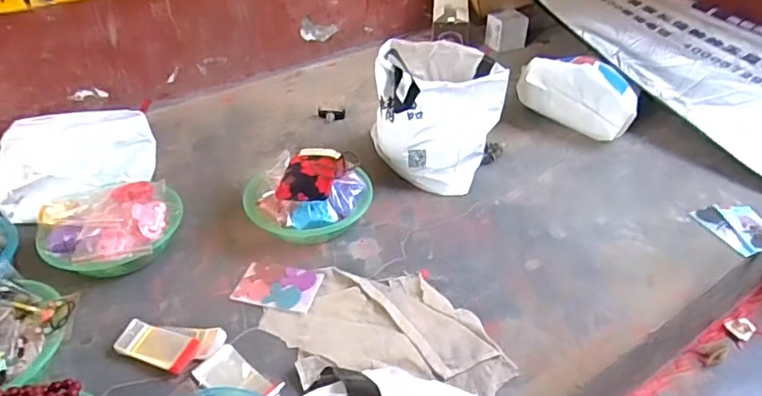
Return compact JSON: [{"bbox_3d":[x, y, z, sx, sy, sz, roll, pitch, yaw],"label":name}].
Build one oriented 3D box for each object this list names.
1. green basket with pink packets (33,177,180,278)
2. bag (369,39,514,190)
[{"bbox_3d":[-0.468,0.060,0.986,0.225,0.109,0.180,-27,45,-29],"label":"green basket with pink packets"},{"bbox_3d":[0.134,-0.205,1.204,0.213,0.235,0.300,17,42,21],"label":"bag"}]

